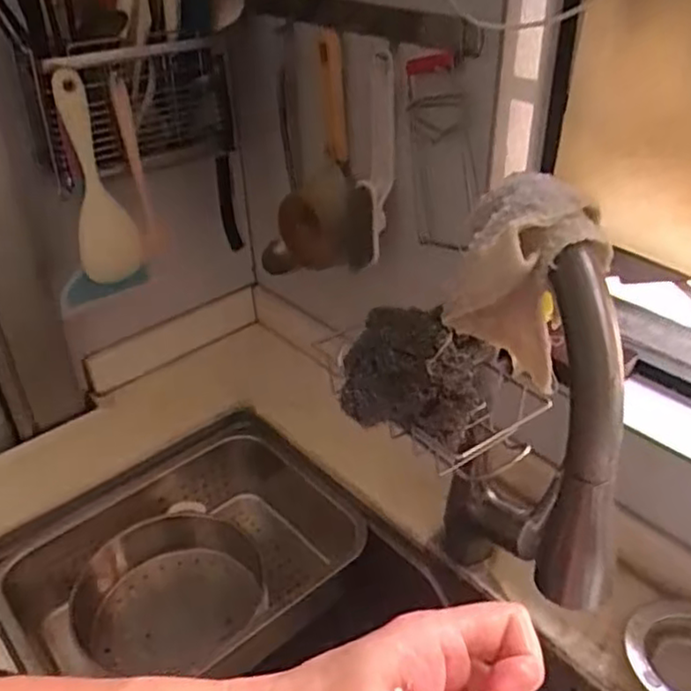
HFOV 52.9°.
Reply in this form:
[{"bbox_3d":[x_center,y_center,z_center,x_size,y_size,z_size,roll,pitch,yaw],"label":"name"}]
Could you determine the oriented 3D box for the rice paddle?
[{"bbox_3d":[-0.260,-0.165,0.742,0.065,0.253,0.016,1,44,-10],"label":"rice paddle"}]

